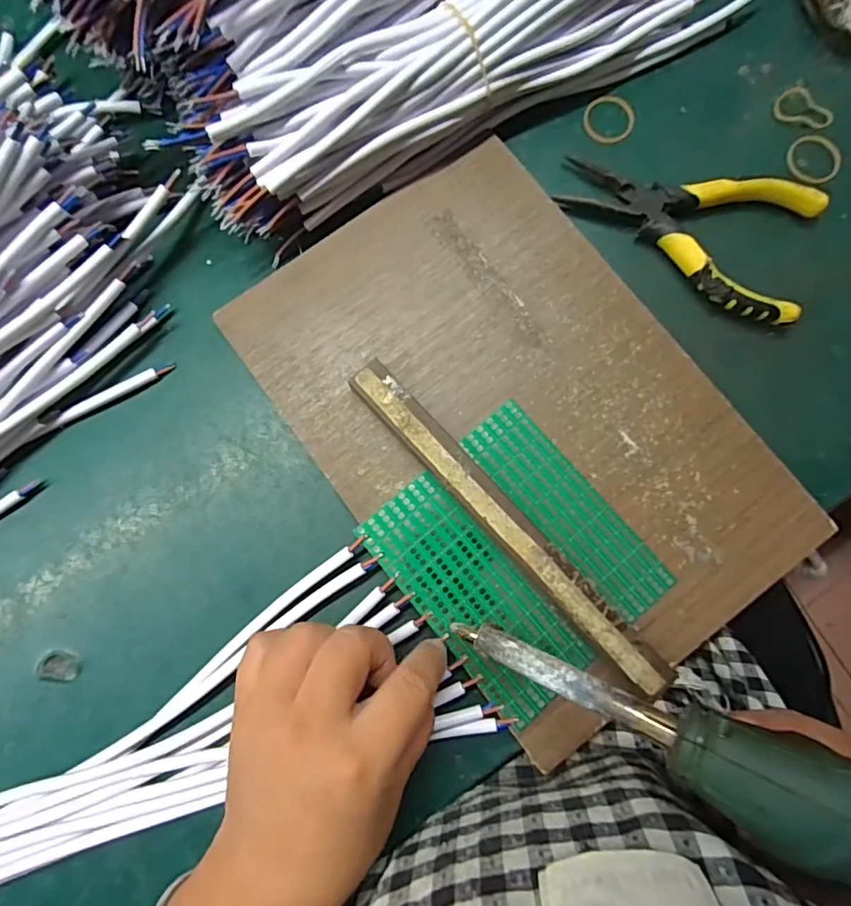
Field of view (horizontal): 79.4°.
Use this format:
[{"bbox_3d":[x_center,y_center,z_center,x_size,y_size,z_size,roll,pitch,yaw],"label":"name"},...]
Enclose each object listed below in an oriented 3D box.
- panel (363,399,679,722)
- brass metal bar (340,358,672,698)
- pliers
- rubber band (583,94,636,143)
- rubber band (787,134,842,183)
[{"bbox_3d":[0.047,0.054,0.267,0.109,0.005,0.126,-40,84,-5],"label":"panel"},{"bbox_3d":[0.040,0.036,0.263,0.020,0.018,0.211,-43,85,-5],"label":"brass metal bar"},{"bbox_3d":[0.148,-0.131,0.293,0.140,0.016,0.075,20,83,2],"label":"pliers"},{"bbox_3d":[0.113,-0.205,0.314,0.030,0.004,0.033,0,82,0],"label":"rubber band"},{"bbox_3d":[0.237,-0.179,0.314,0.036,0.004,0.031,-25,84,-7],"label":"rubber band"}]

